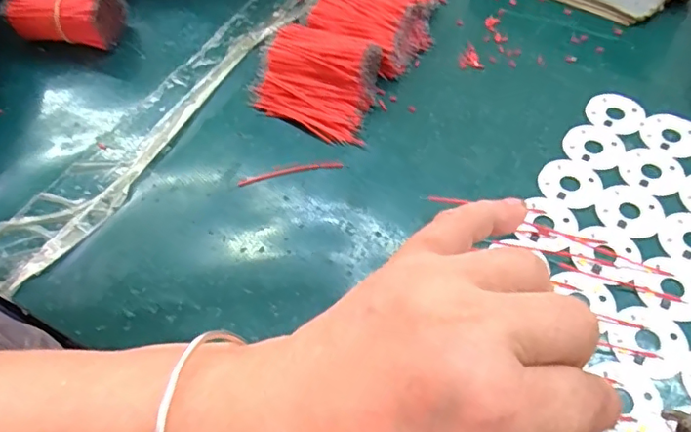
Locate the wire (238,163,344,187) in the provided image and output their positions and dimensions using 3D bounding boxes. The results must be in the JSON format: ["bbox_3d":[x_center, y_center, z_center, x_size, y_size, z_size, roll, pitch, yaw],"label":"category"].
[{"bbox_3d":[-0.031,-0.025,0.299,0.057,0.004,0.010,-12,56,-3],"label":"wire"}]

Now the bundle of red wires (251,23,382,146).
[{"bbox_3d":[-0.015,-0.082,0.324,0.074,0.023,0.065,25,62,20],"label":"bundle of red wires"}]

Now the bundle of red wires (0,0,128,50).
[{"bbox_3d":[-0.188,-0.131,0.360,0.074,0.032,0.033,2,55,-9],"label":"bundle of red wires"}]

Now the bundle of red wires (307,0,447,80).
[{"bbox_3d":[0.029,-0.141,0.363,0.075,0.022,0.100,29,63,22],"label":"bundle of red wires"}]

